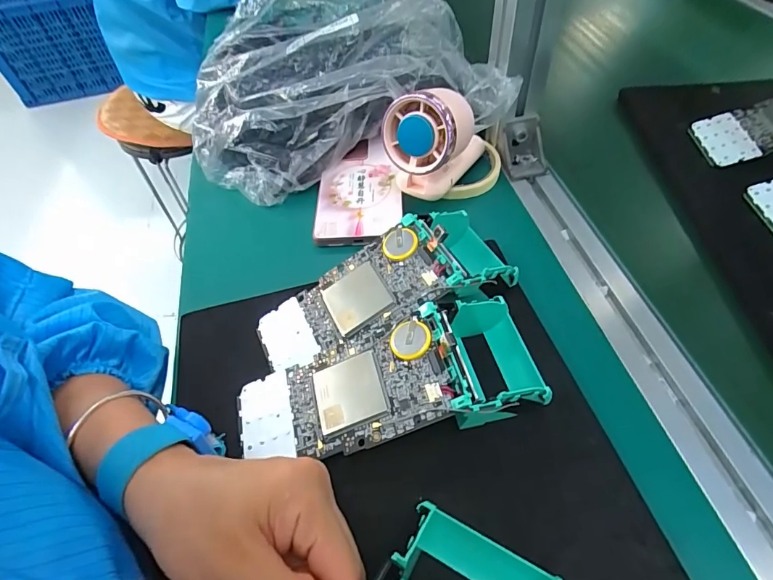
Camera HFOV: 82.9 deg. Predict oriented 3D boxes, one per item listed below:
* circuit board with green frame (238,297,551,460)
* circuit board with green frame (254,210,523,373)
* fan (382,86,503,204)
[{"bbox_3d":[-0.002,0.053,0.255,0.175,0.038,0.069,-10,53,-3],"label":"circuit board with green frame"},{"bbox_3d":[0.001,-0.006,0.296,0.173,0.052,0.074,-23,55,-12],"label":"circuit board with green frame"},{"bbox_3d":[0.058,-0.125,0.363,0.119,0.091,0.044,-34,58,-19],"label":"fan"}]

